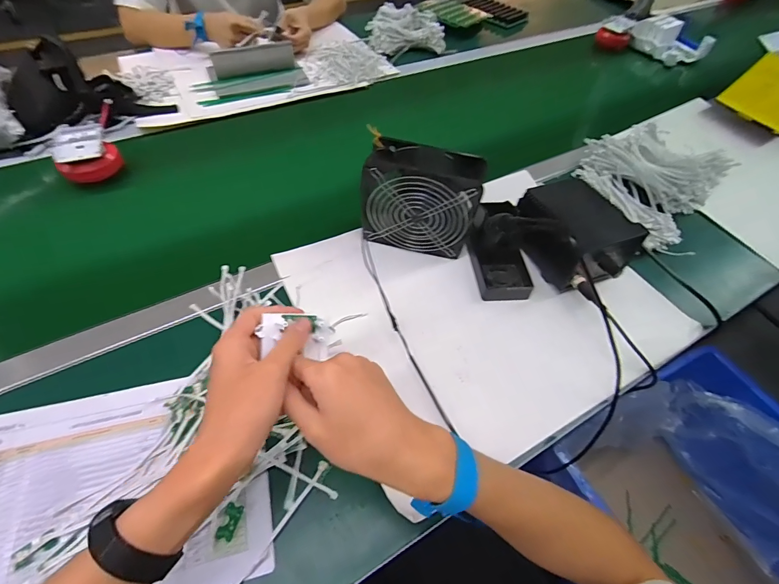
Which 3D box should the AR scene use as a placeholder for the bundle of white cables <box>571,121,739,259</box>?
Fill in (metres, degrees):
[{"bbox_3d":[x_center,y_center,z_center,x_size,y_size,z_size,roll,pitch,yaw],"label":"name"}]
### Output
[{"bbox_3d":[0.478,-0.206,0.661,0.219,0.087,0.266,-11,57,-11],"label":"bundle of white cables"}]

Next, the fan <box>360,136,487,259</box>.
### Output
[{"bbox_3d":[0.043,-0.125,0.526,0.157,0.148,0.060,13,57,3],"label":"fan"}]

